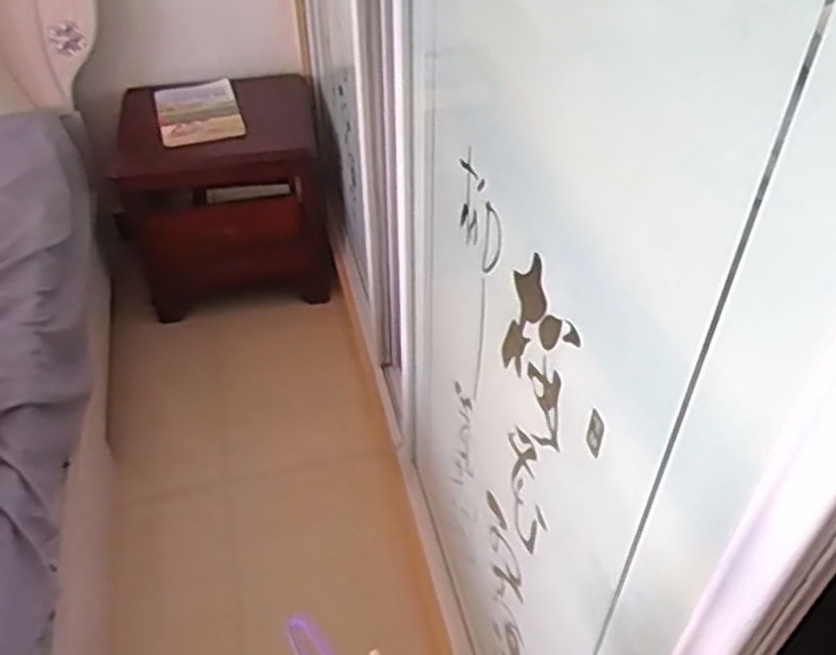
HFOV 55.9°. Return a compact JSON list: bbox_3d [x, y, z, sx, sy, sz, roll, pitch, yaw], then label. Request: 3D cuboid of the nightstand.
[{"bbox_3d":[-0.423,-0.311,1.799,0.426,0.437,0.307,-8,45,-7],"label":"nightstand"}]

